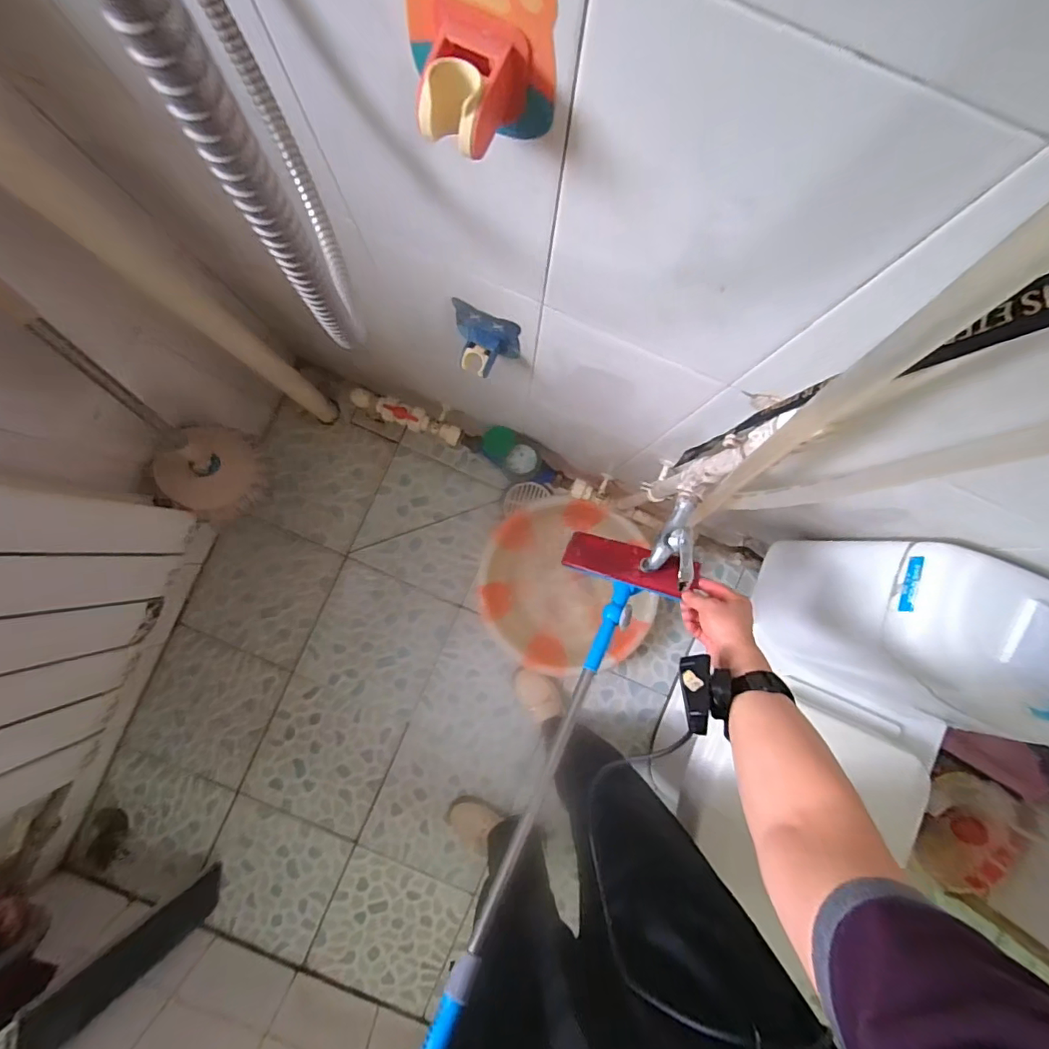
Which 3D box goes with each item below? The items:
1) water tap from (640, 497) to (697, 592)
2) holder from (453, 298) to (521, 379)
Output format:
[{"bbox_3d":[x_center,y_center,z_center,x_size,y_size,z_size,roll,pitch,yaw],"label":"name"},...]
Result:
[{"bbox_3d":[0.179,0.018,0.606,0.032,0.076,0.107,19,86,-6],"label":"water tap"},{"bbox_3d":[-0.051,-0.211,0.611,0.084,0.075,0.053,22,86,-1],"label":"holder"}]

